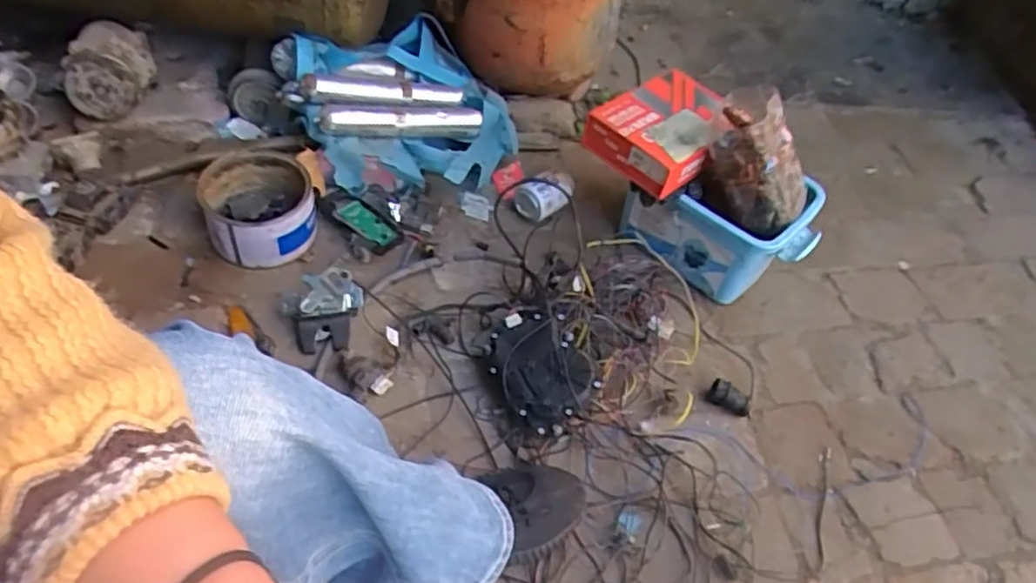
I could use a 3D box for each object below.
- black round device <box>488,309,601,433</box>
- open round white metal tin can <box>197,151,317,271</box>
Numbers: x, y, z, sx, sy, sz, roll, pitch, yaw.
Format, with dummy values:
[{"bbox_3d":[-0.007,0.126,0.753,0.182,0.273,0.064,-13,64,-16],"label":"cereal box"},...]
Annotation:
[{"bbox_3d":[0.027,0.102,0.918,0.112,0.072,0.160,-18,54,-23],"label":"black round device"},{"bbox_3d":[-0.385,-0.123,1.042,0.156,0.092,0.182,-9,51,-16],"label":"open round white metal tin can"}]

